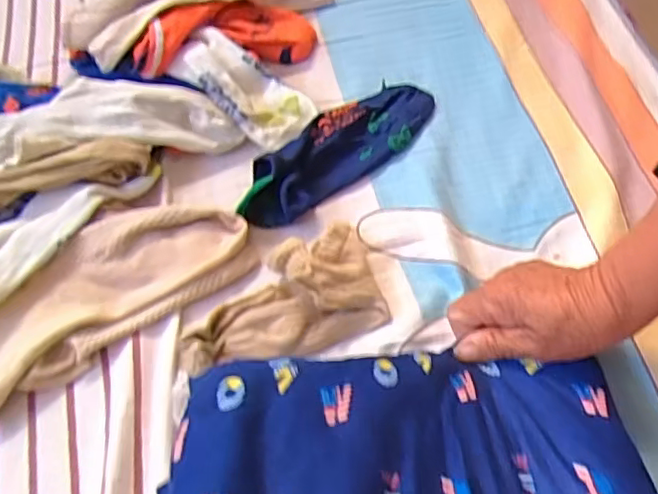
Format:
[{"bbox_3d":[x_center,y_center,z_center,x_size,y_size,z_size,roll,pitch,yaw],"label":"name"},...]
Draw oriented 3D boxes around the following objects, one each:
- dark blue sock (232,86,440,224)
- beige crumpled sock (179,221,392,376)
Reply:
[{"bbox_3d":[0.008,-0.082,0.480,0.185,0.035,0.062,-35,61,-18],"label":"dark blue sock"},{"bbox_3d":[-0.034,0.035,0.405,0.134,0.029,0.077,-21,57,-10],"label":"beige crumpled sock"}]

